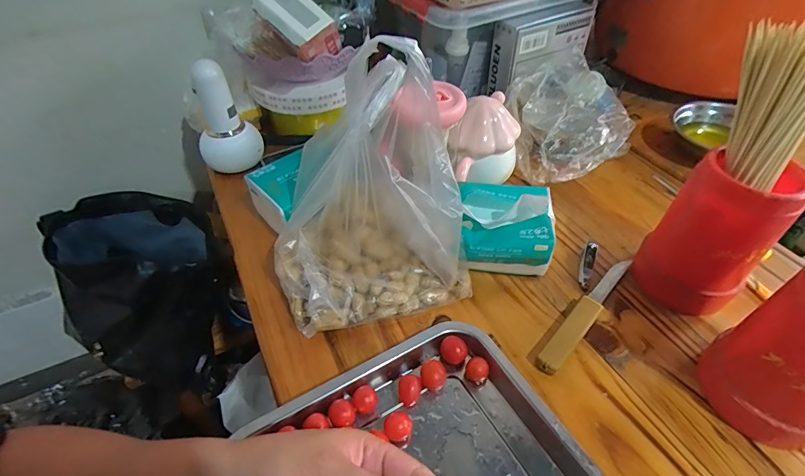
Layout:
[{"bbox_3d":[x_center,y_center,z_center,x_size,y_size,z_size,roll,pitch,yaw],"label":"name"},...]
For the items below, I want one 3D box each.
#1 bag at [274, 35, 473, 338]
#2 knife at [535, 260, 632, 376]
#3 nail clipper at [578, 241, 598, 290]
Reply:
[{"bbox_3d":[-0.041,-0.042,0.388,0.184,0.216,0.142,-13,48,-11],"label":"bag"},{"bbox_3d":[0.190,0.074,0.421,0.021,0.016,0.174,35,56,30],"label":"knife"},{"bbox_3d":[0.210,0.028,0.467,0.014,0.011,0.062,18,50,18],"label":"nail clipper"}]

